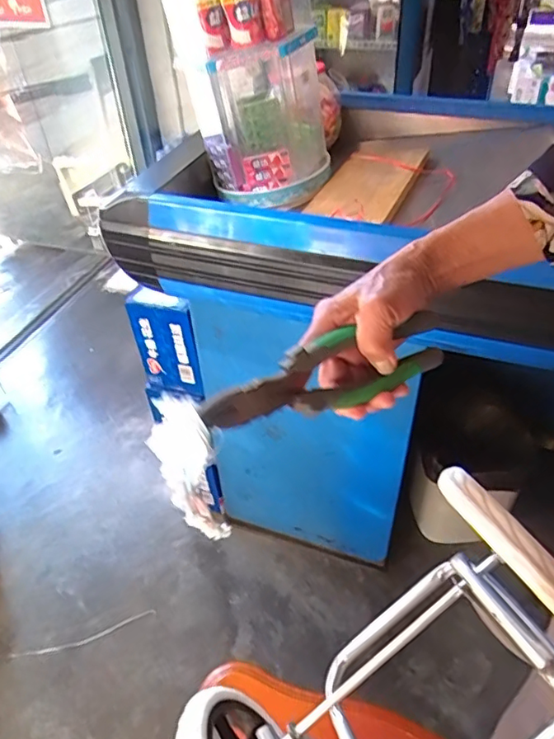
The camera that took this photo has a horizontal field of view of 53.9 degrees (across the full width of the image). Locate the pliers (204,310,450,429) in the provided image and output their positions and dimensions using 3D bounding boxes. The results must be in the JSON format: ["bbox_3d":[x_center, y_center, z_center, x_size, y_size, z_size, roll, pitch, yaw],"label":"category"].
[{"bbox_3d":[0.040,0.004,0.407,0.198,0.047,0.034,-16,44,-19],"label":"pliers"}]

